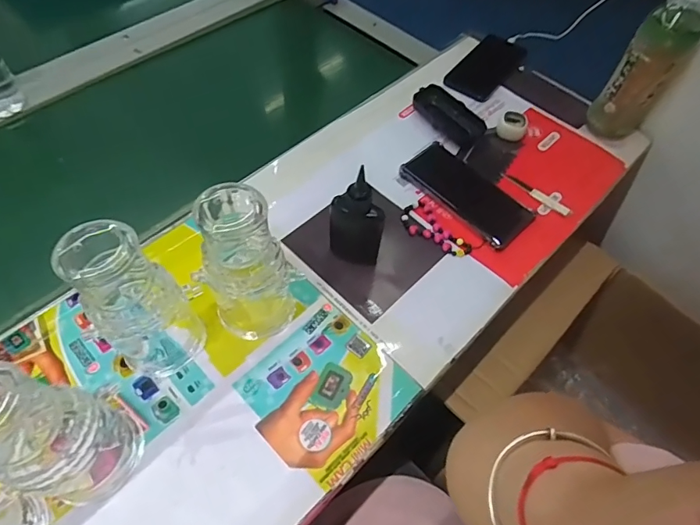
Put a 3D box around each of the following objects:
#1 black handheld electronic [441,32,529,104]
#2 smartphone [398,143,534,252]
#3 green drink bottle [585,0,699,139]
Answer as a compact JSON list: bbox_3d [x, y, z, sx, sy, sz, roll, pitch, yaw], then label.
[{"bbox_3d":[0.217,-0.310,0.714,0.074,0.011,0.167,33,62,17],"label":"black handheld electronic"},{"bbox_3d":[0.149,-0.090,0.577,0.081,0.010,0.164,-38,67,-23],"label":"smartphone"},{"bbox_3d":[0.381,-0.251,0.579,0.067,0.195,0.074,36,63,18],"label":"green drink bottle"}]

